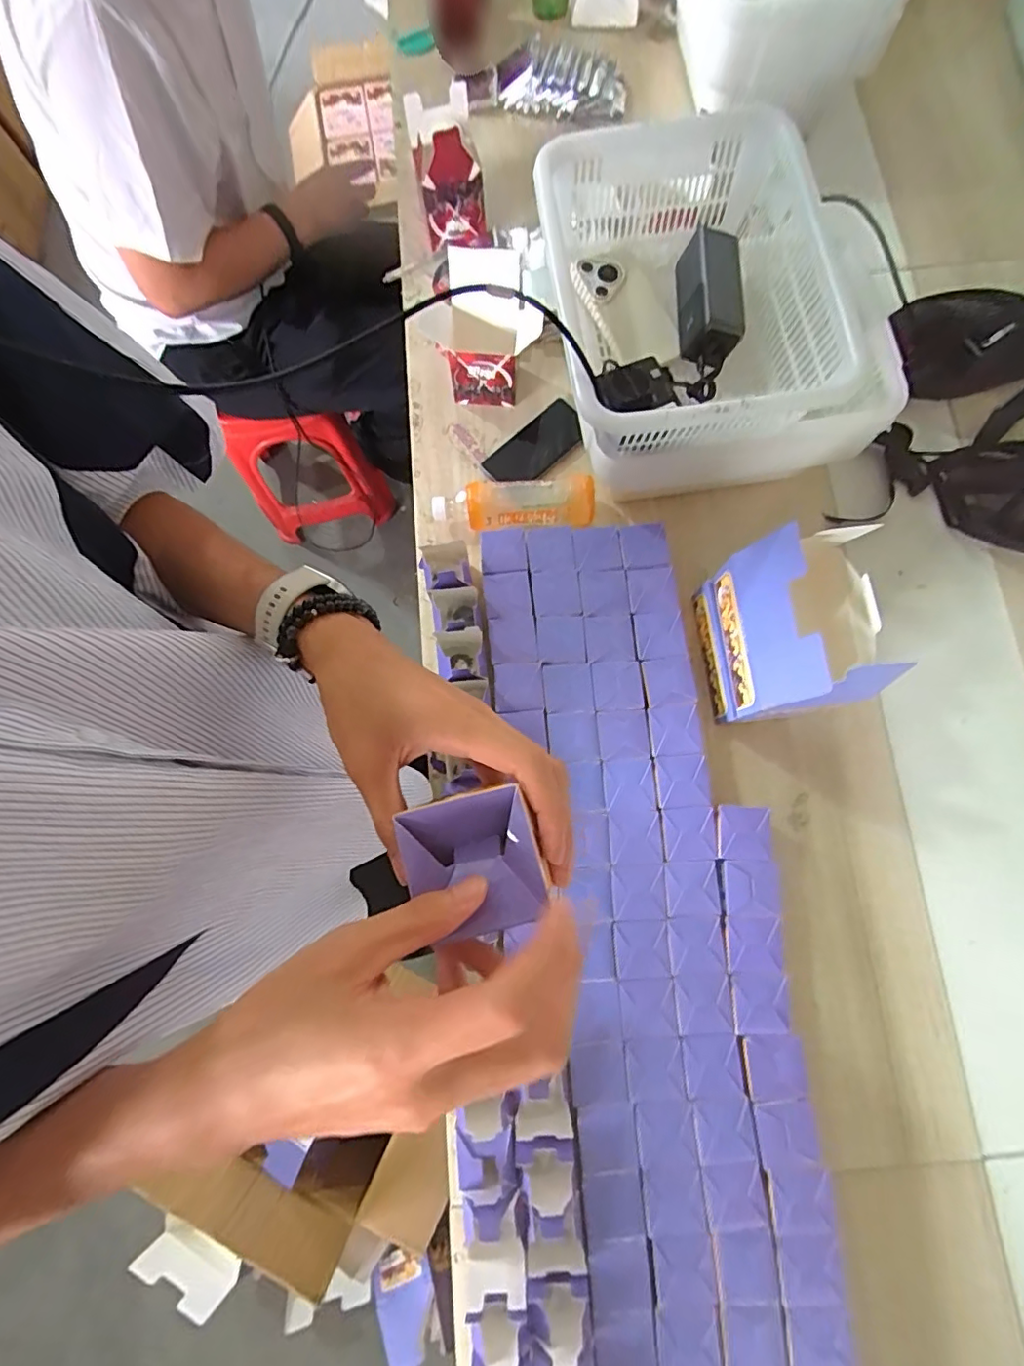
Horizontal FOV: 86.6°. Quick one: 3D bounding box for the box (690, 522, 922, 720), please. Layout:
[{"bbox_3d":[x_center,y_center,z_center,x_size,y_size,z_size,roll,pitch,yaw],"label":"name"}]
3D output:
[{"bbox_3d":[0.312,-0.057,0.624,0.120,0.198,0.180,-7,78,-1],"label":"box"}]

